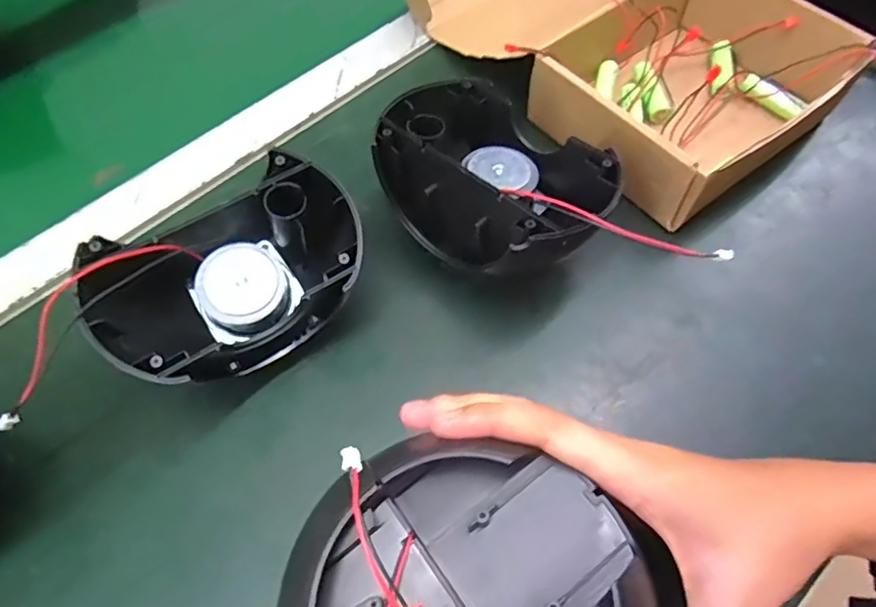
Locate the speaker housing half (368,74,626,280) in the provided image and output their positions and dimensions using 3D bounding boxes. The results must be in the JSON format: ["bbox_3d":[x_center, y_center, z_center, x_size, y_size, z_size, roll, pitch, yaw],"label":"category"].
[{"bbox_3d":[0.027,-0.069,0.326,0.097,0.079,0.144,-42,68,-19],"label":"speaker housing half"}]

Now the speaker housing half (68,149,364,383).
[{"bbox_3d":[-0.103,-0.007,0.301,0.137,0.078,0.091,-30,64,-14],"label":"speaker housing half"}]

